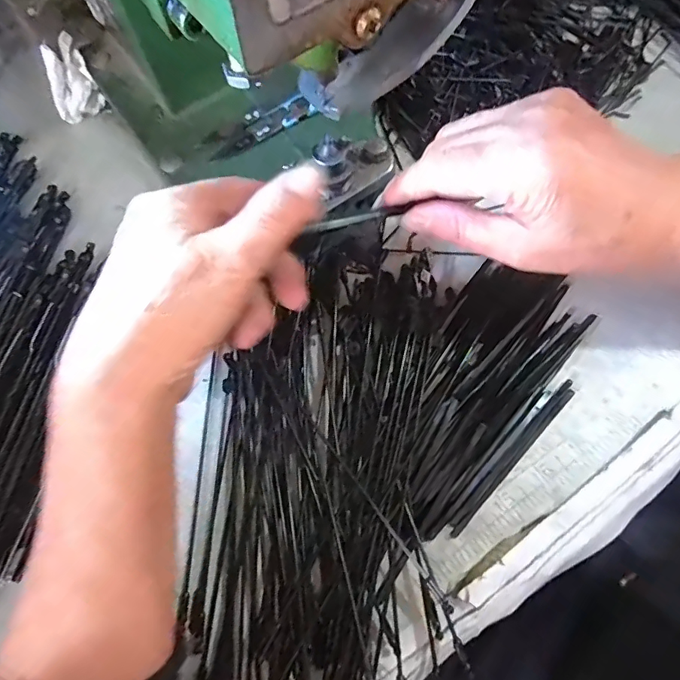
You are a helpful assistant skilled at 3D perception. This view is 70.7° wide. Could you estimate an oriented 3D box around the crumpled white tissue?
[{"bbox_3d":[-0.180,-0.172,0.321,0.030,0.039,0.035,-27,71,-8],"label":"crumpled white tissue"}]

